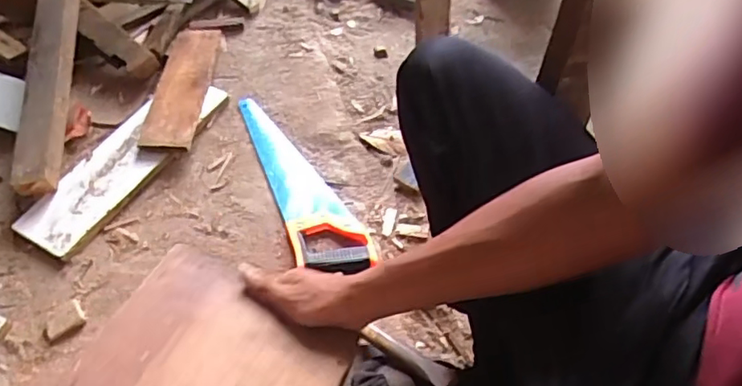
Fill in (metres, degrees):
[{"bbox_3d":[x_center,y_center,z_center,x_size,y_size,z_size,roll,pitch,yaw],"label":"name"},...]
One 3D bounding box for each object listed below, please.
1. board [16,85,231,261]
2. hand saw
[{"bbox_3d":[-0.418,-0.063,1.021,0.125,0.025,0.400,23,58,17],"label":"board"},{"bbox_3d":[-0.117,-0.036,0.995,0.114,0.024,0.409,-18,56,-12],"label":"hand saw"}]

